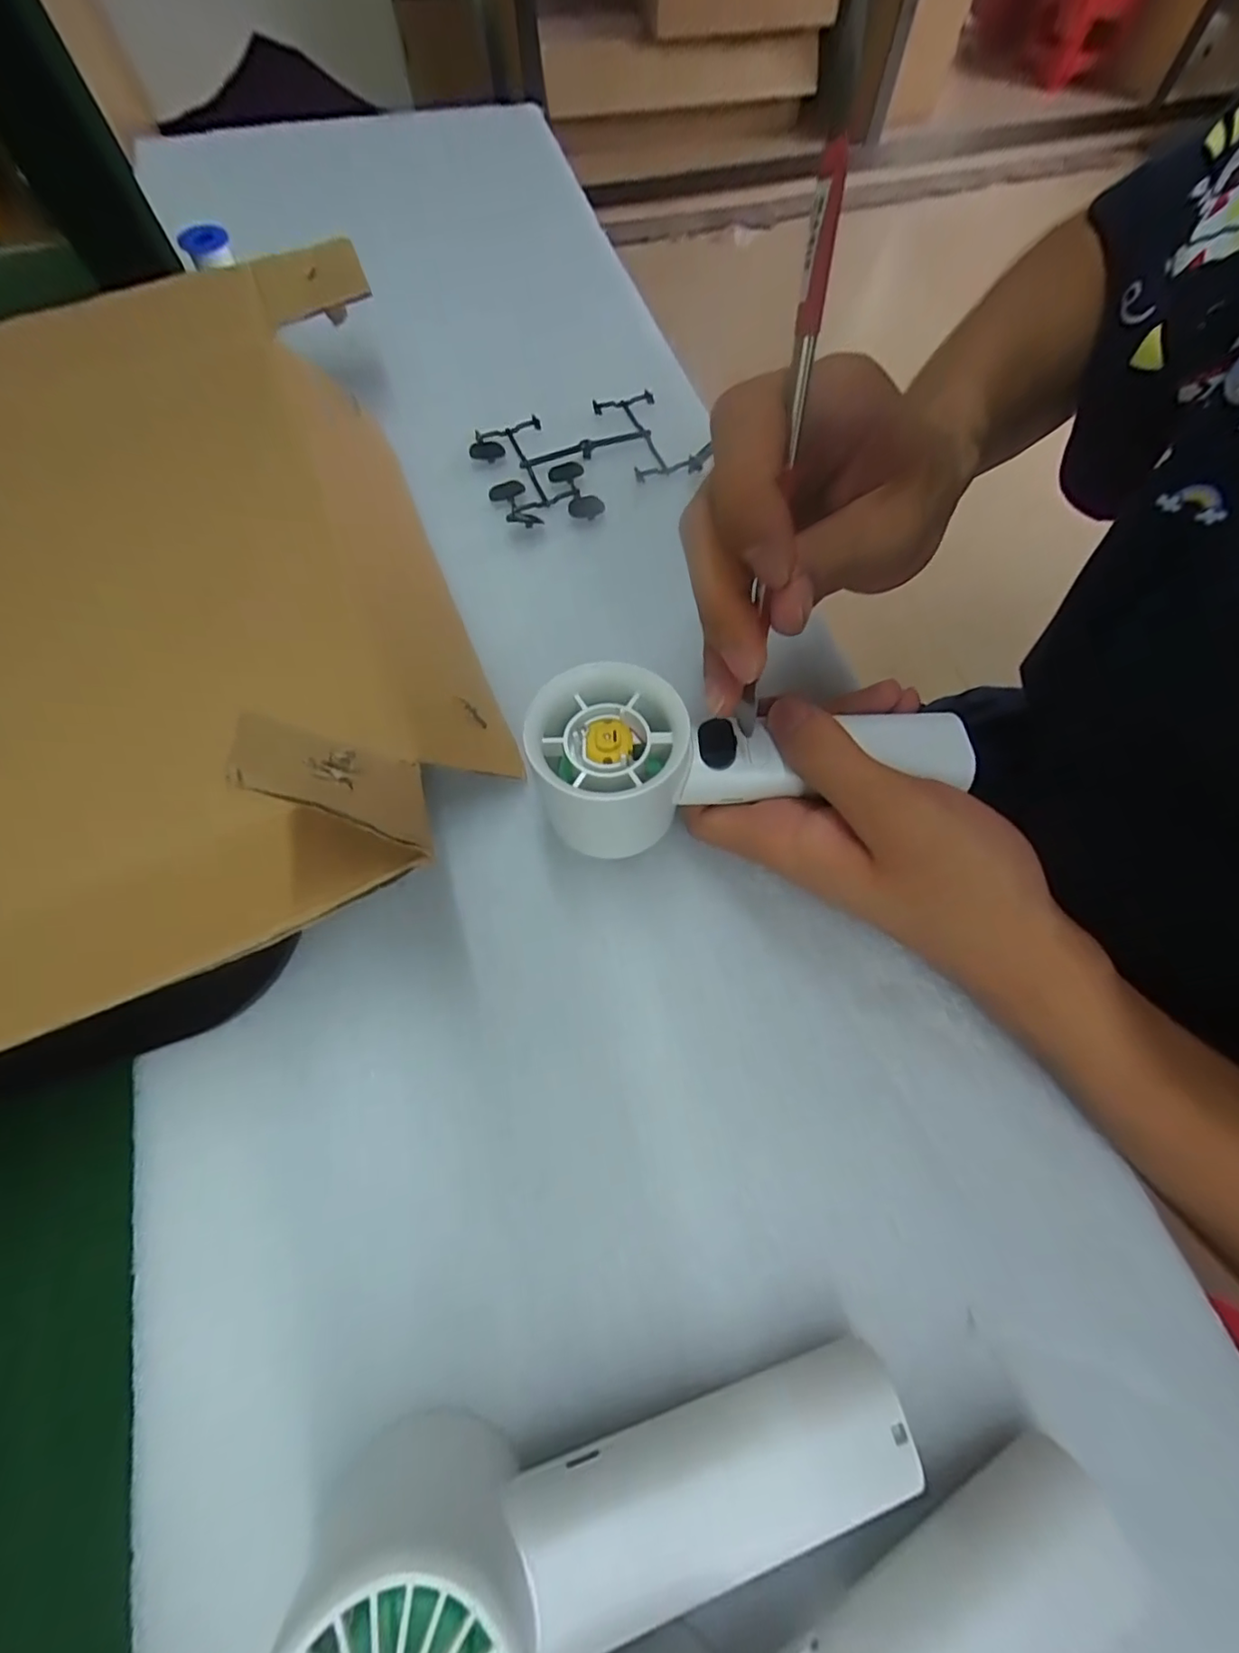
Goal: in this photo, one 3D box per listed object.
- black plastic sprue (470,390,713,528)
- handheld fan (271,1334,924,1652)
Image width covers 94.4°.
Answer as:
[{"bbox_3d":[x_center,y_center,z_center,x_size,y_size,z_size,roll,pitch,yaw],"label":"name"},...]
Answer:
[{"bbox_3d":[-0.019,-0.208,0.321,0.116,0.009,0.082,-24,70,-10],"label":"black plastic sprue"},{"bbox_3d":[-0.001,0.180,0.148,0.157,0.057,0.055,-4,67,-19],"label":"handheld fan"}]

